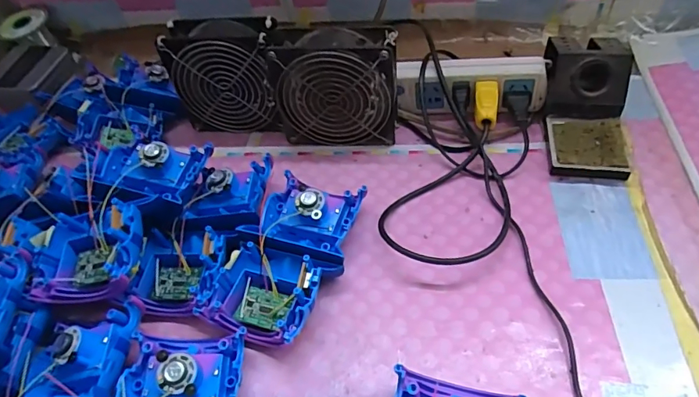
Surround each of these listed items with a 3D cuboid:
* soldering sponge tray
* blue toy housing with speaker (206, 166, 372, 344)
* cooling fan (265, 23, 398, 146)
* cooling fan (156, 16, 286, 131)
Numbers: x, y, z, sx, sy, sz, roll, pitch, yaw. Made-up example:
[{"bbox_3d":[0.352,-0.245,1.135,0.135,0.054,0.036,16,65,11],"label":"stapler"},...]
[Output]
[{"bbox_3d":[0.229,-0.051,0.457,0.070,0.025,0.065,8,50,13],"label":"soldering sponge tray"},{"bbox_3d":[-0.050,0.047,0.398,0.091,0.038,0.155,14,52,17],"label":"blue toy housing with speaker"},{"bbox_3d":[-0.013,-0.113,0.484,0.122,0.117,0.047,3,49,9],"label":"cooling fan"},{"bbox_3d":[-0.126,-0.129,0.512,0.128,0.113,0.056,3,49,9],"label":"cooling fan"}]

